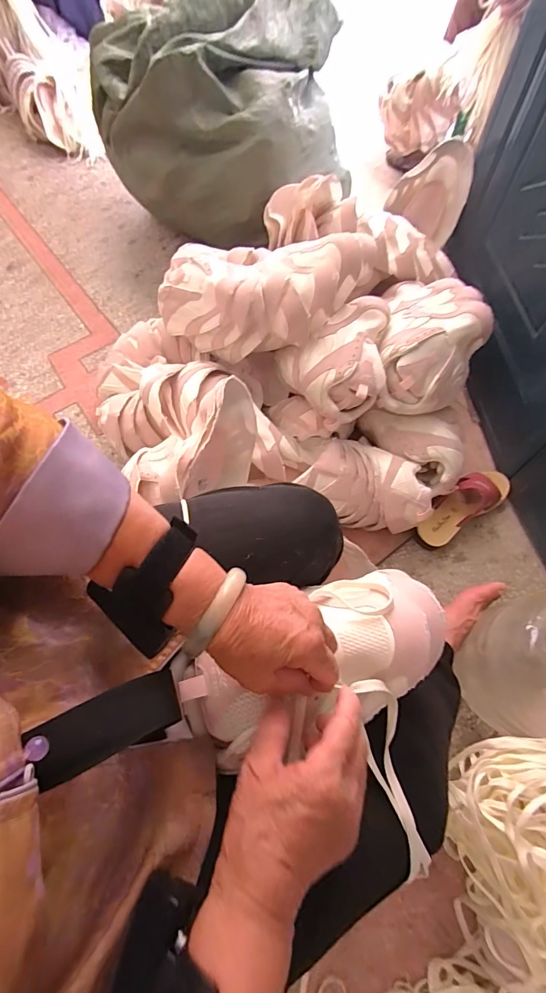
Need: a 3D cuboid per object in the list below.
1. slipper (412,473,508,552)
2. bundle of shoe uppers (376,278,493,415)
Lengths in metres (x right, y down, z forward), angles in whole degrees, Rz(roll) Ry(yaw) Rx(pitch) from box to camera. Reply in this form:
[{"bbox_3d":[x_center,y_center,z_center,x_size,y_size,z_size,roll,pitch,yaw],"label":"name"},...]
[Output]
[{"bbox_3d":[0.376,0.014,0.807,0.227,0.068,0.078,-32,68,-14],"label":"slipper"},{"bbox_3d":[0.293,-0.293,0.754,0.176,0.115,0.274,10,65,6],"label":"bundle of shoe uppers"}]

